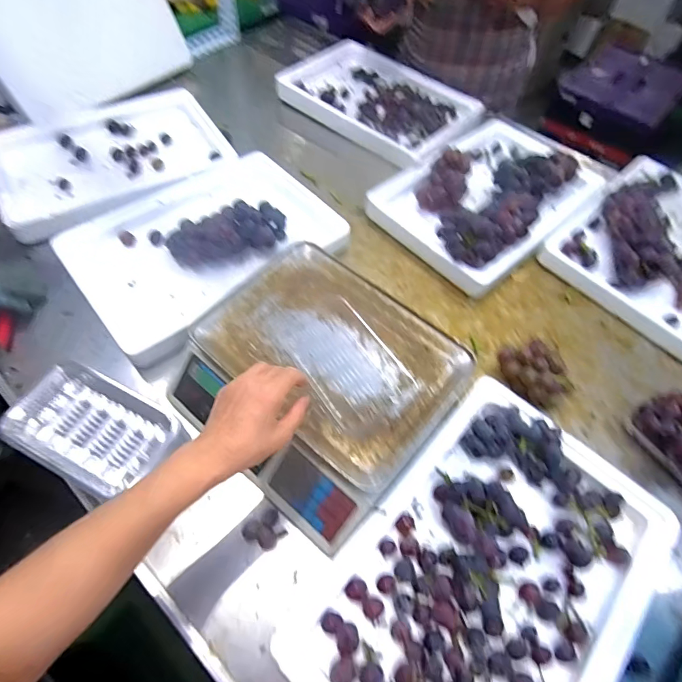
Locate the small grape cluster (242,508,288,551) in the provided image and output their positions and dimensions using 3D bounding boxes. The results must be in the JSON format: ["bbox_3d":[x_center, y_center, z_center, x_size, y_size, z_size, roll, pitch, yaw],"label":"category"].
[{"bbox_3d":[-0.096,0.242,0.525,0.048,0.018,0.040,-28,64,-19],"label":"small grape cluster"}]

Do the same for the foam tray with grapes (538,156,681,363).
[{"bbox_3d":[0.667,-0.182,0.796,0.441,0.090,0.385,-37,67,-23],"label":"foam tray with grapes"}]

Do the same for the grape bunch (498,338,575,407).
[{"bbox_3d":[0.305,0.044,0.647,0.080,0.062,0.115,-38,68,-23],"label":"grape bunch"}]

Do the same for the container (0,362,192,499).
[{"bbox_3d":[-0.298,0.107,0.505,0.184,0.032,0.115,26,60,12],"label":"container"}]

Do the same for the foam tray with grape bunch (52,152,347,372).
[{"bbox_3d":[-0.243,-0.203,0.741,0.439,0.087,0.336,-34,67,-22],"label":"foam tray with grape bunch"}]

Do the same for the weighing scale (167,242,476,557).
[{"bbox_3d":[-0.032,0.054,0.584,0.333,0.106,0.304,39,64,18],"label":"weighing scale"}]

